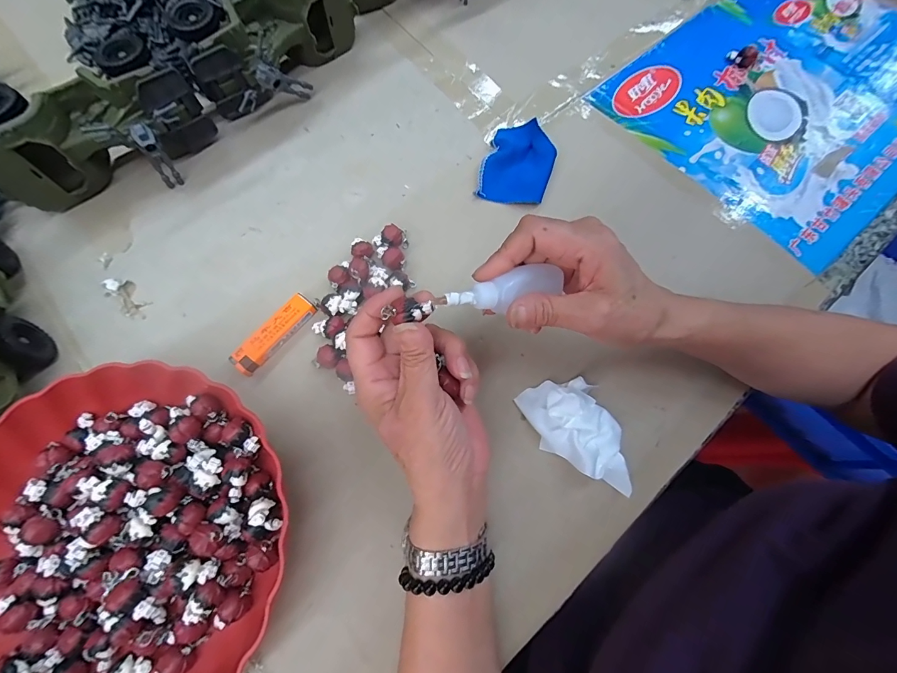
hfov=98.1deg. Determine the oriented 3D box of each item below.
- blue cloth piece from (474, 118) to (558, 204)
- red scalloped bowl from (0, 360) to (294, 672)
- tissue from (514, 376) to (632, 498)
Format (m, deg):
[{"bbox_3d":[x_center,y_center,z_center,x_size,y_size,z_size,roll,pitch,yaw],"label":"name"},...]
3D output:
[{"bbox_3d":[0.072,-0.178,0.400,0.067,0.017,0.098,19,73,7],"label":"blue cloth piece"},{"bbox_3d":[-0.232,0.149,0.269,0.236,0.053,0.233,0,71,1],"label":"red scalloped bowl"},{"bbox_3d":[0.105,0.079,0.308,0.058,0.022,0.098,-27,73,-8],"label":"tissue"}]

